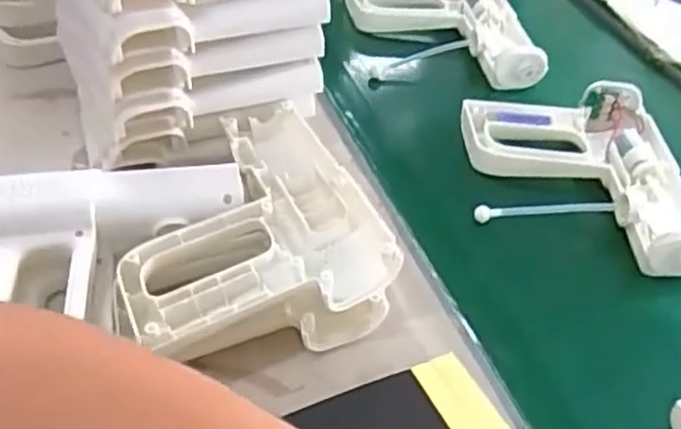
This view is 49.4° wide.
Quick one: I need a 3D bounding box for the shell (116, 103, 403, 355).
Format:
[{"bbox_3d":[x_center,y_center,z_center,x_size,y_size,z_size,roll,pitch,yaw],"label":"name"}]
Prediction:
[{"bbox_3d":[-0.076,0.004,0.542,0.185,0.044,0.199,-11,46,-18],"label":"shell"}]

